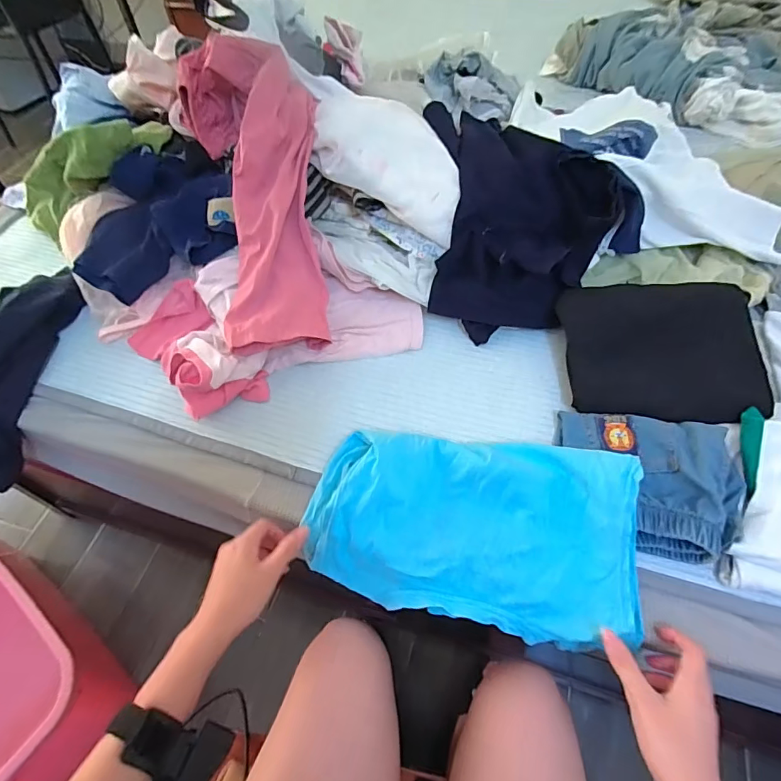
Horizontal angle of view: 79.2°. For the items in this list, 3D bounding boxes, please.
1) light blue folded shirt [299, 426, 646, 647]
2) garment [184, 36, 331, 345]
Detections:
[{"bbox_3d":[0.078,0.142,0.493,0.326,0.095,0.177,4,55,6],"label":"light blue folded shirt"},{"bbox_3d":[-0.167,-0.255,0.635,0.156,0.093,0.411,-11,82,-5],"label":"garment"}]

